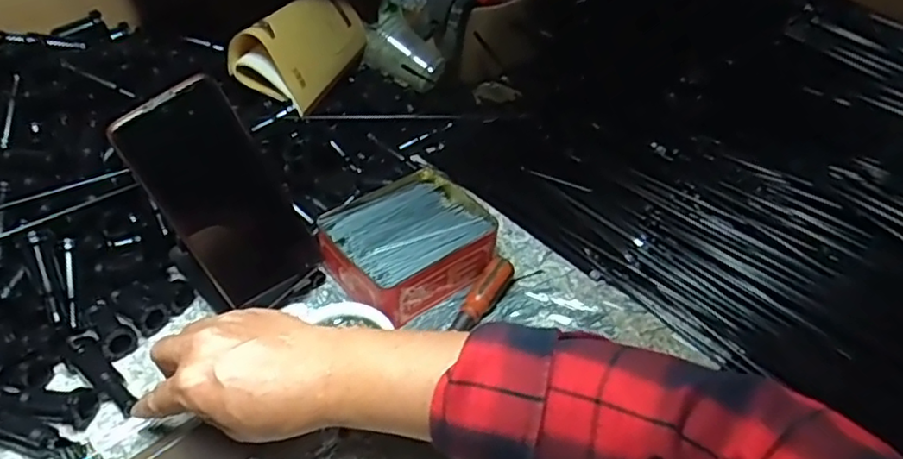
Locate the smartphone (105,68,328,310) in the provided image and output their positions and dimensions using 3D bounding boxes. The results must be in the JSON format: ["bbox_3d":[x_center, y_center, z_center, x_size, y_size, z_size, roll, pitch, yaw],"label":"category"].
[{"bbox_3d":[-0.156,-0.019,0.441,0.077,0.160,0.005,-41,32,-24],"label":"smartphone"}]

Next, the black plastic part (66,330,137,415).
[{"bbox_3d":[-0.243,0.097,0.438,0.079,0.014,0.019,41,54,21],"label":"black plastic part"}]

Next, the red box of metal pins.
[{"bbox_3d":[-0.034,0.009,0.519,0.132,0.039,0.110,-28,51,-29],"label":"red box of metal pins"}]

